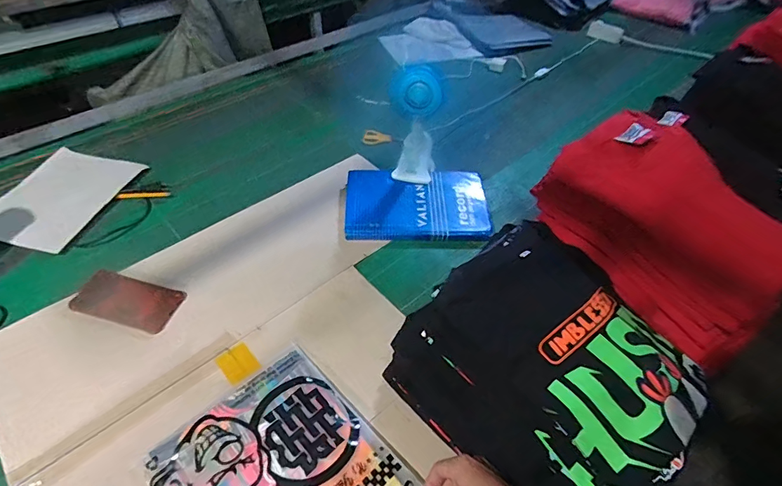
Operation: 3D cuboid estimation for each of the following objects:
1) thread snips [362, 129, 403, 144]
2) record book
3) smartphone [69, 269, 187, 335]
[{"bbox_3d":[-0.022,-0.248,1.019,0.089,0.013,0.037,15,48,10],"label":"thread snips"},{"bbox_3d":[0.051,-0.080,0.842,0.272,0.016,0.168,0,56,1],"label":"record book"},{"bbox_3d":[-0.430,0.093,0.697,0.166,0.008,0.082,13,48,8],"label":"smartphone"}]

